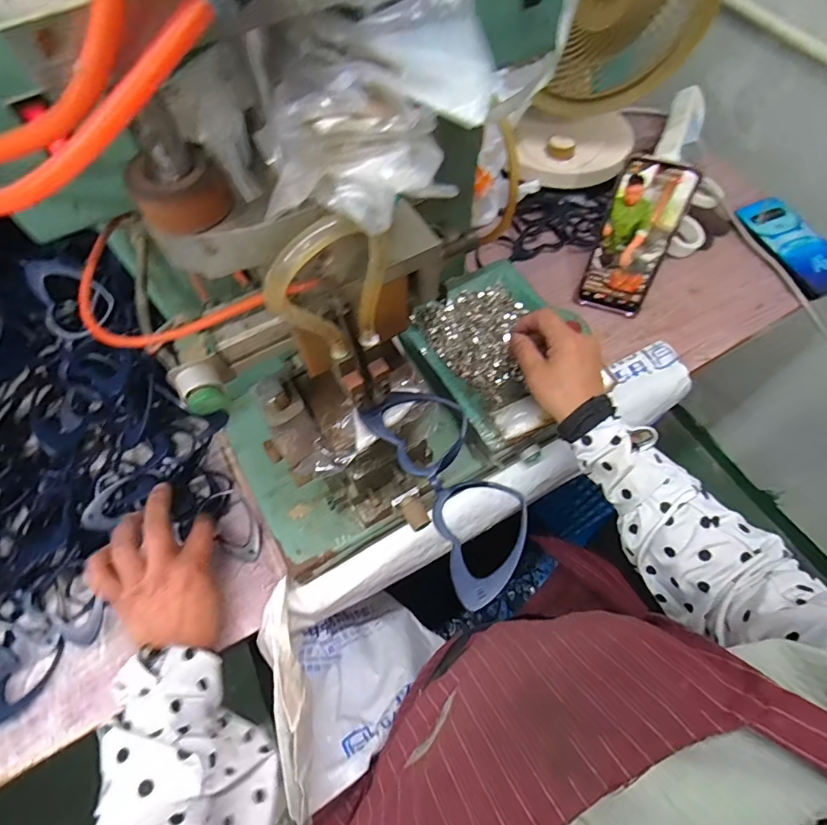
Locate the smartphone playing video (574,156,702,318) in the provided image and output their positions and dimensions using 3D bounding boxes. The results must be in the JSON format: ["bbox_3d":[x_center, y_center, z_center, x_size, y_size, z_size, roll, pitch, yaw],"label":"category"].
[{"bbox_3d":[0.248,-0.193,0.538,0.075,0.166,0.012,17,40,8],"label":"smartphone playing video"}]

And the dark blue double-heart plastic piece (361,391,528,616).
[{"bbox_3d":[0.024,0.042,0.297,0.059,0.017,0.142,-25,67,-11],"label":"dark blue double-heart plastic piece"}]

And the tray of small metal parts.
[{"bbox_3d":[0.086,-0.069,0.500,0.167,0.028,0.183,-37,70,-16],"label":"tray of small metal parts"}]

